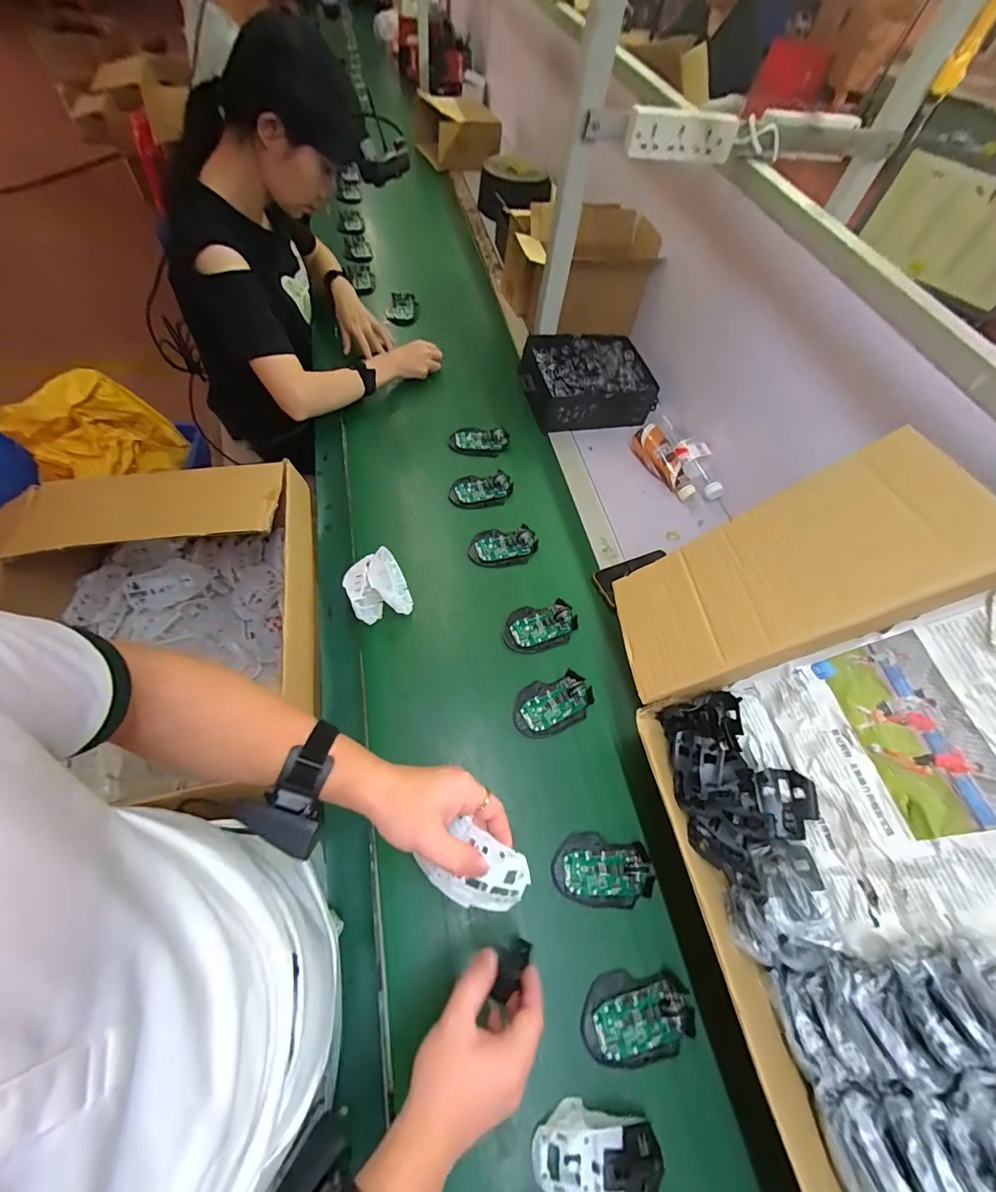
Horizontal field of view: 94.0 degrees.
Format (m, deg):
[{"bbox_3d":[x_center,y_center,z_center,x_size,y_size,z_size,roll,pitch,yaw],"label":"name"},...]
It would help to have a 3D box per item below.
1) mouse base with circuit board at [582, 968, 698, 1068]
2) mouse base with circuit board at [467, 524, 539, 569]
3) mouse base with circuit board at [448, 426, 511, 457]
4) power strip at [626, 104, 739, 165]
[{"bbox_3d":[0.144,0.437,0.481,0.114,0.016,0.075,-6,56,-10],"label":"mouse base with circuit board"},{"bbox_3d":[0.008,-0.085,0.772,0.114,0.029,0.070,-6,55,-9],"label":"mouse base with circuit board"},{"bbox_3d":[-0.036,-0.295,0.889,0.113,0.029,0.052,-1,55,-6],"label":"mouse base with circuit board"},{"bbox_3d":[0.274,-0.677,0.684,0.169,0.060,0.029,-9,56,-12],"label":"power strip"}]

